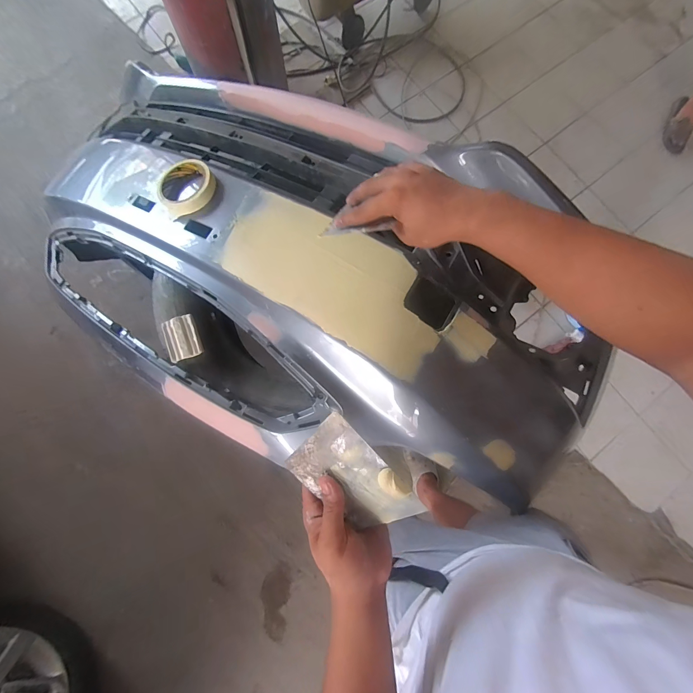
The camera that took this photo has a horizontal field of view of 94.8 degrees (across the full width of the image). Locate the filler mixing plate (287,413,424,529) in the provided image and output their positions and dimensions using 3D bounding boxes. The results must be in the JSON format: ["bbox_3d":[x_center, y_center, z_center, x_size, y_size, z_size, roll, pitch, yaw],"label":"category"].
[{"bbox_3d":[0.003,0.126,0.295,0.117,0.011,0.083,46,115,-4],"label":"filler mixing plate"}]

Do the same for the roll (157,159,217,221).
[{"bbox_3d":[-0.266,-0.270,0.529,0.091,0.025,0.093,0,80,-2],"label":"roll"}]

